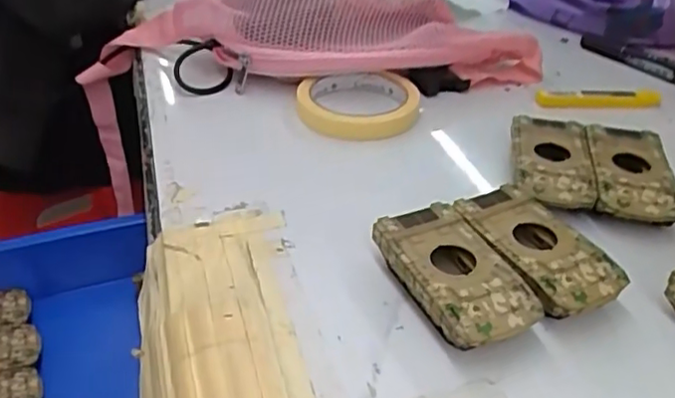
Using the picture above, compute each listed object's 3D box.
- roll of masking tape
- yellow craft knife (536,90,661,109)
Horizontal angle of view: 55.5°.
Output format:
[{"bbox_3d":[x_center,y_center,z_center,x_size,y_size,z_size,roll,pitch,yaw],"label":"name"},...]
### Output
[{"bbox_3d":[0.017,-0.078,0.523,0.090,0.021,0.090,1,36,-1],"label":"roll of masking tape"},{"bbox_3d":[0.220,-0.085,0.540,0.103,0.009,0.012,-2,36,-5],"label":"yellow craft knife"}]

